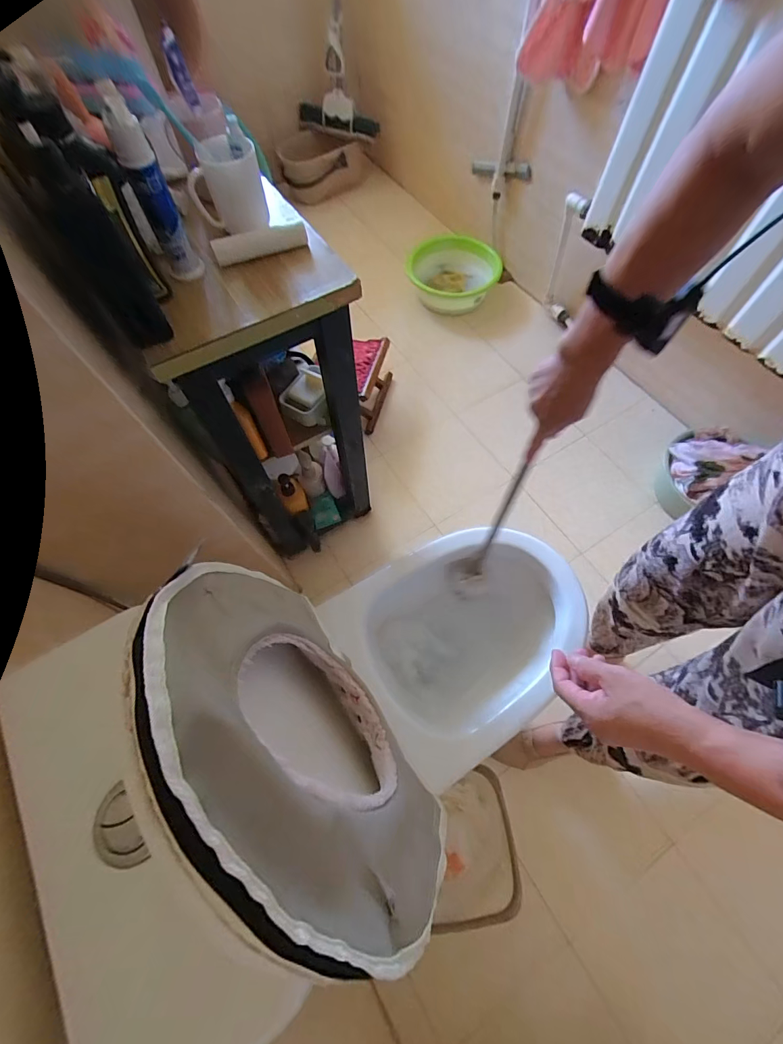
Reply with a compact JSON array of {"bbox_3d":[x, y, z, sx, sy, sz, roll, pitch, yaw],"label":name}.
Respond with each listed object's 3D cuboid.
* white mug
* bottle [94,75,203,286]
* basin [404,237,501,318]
[{"bbox_3d":[-0.227,-0.464,0.564,0.093,0.084,0.072,-19,66,-7],"label":"white mug"},{"bbox_3d":[-0.289,-0.393,0.492,0.044,0.171,0.049,-30,68,-12],"label":"bottle"},{"bbox_3d":[0.216,-0.888,1.483,0.290,0.145,0.314,-1,65,1],"label":"basin"}]

